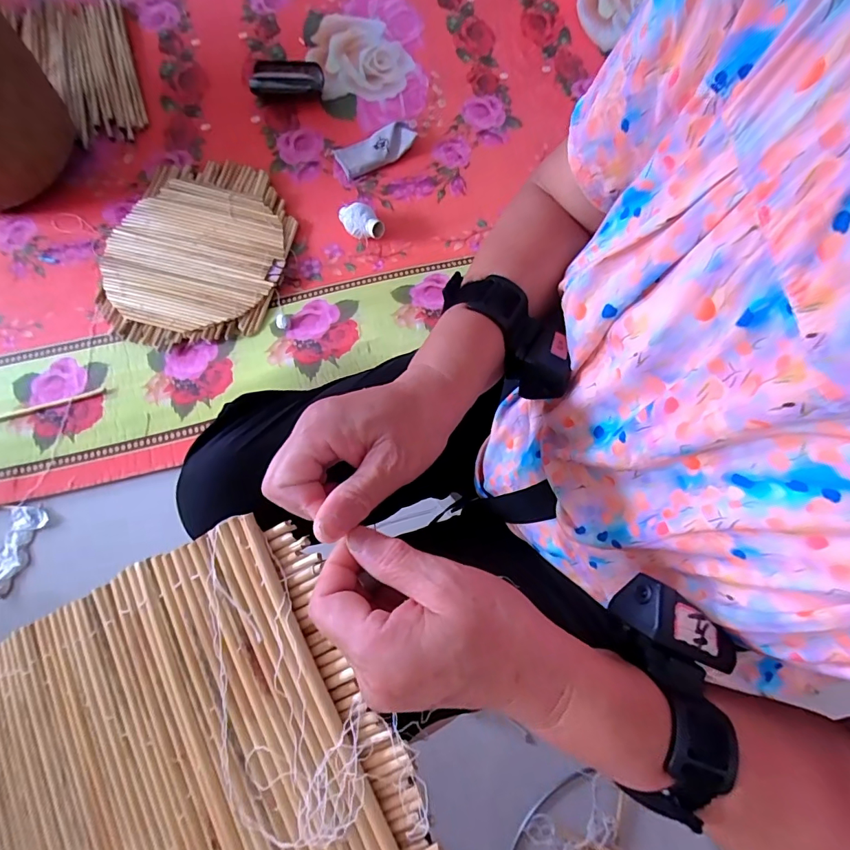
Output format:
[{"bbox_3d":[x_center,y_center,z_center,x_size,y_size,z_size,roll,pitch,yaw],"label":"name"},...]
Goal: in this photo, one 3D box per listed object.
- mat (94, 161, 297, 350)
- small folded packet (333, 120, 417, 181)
[{"bbox_3d":[-0.437,-0.332,0.843,0.337,0.043,0.397,10,74,3],"label":"mat"},{"bbox_3d":[-0.100,-0.580,0.929,0.174,0.033,0.083,-27,75,-8],"label":"small folded packet"}]

